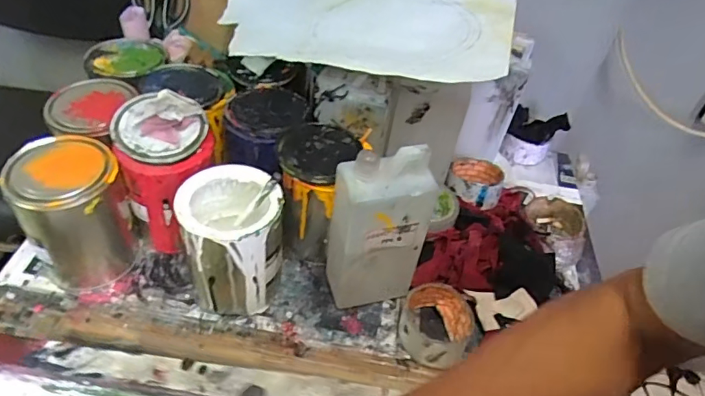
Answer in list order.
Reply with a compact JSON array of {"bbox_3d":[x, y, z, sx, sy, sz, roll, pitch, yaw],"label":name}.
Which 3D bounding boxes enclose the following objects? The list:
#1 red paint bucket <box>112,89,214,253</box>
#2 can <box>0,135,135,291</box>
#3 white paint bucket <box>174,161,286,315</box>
[{"bbox_3d":[-0.225,-0.026,0.625,0.107,0.181,0.101,5,45,-5],"label":"red paint bucket"},{"bbox_3d":[-0.313,0.019,0.587,0.099,0.158,0.097,5,45,-5],"label":"can"},{"bbox_3d":[-0.134,0.052,0.583,0.105,0.153,0.104,5,45,-5],"label":"white paint bucket"}]

